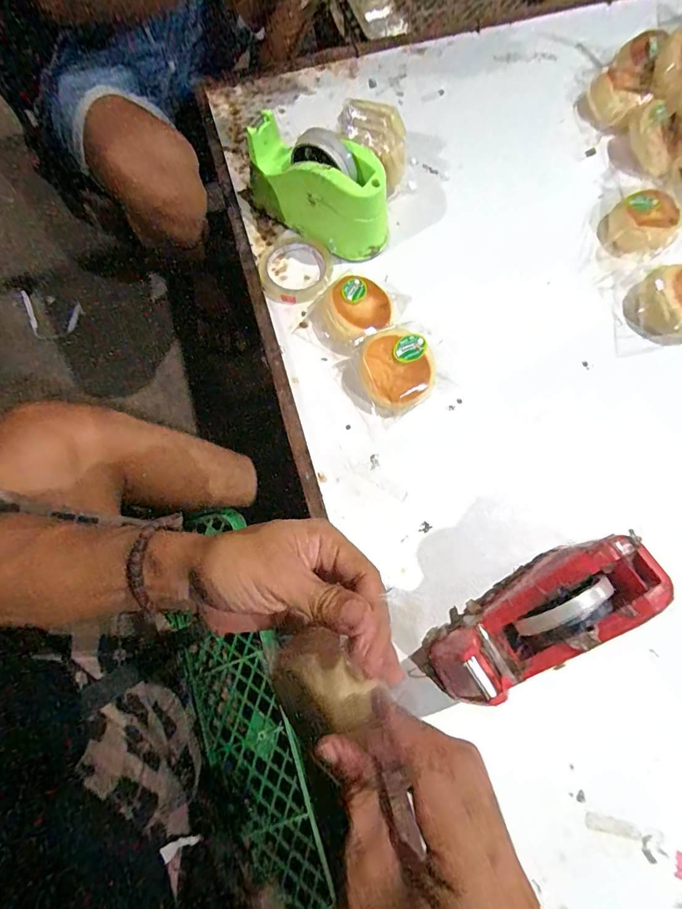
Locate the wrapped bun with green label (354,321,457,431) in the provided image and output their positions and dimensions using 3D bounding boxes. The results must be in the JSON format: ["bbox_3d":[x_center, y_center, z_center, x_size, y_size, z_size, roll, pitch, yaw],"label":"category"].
[{"bbox_3d":[0.072,-0.104,0.528,0.107,0.060,0.096,-33,74,-9],"label":"wrapped bun with green label"}]

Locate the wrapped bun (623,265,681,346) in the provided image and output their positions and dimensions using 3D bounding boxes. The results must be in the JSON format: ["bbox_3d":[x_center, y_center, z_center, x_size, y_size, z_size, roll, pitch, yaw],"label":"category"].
[{"bbox_3d":[0.410,-0.185,0.551,0.084,0.052,0.091,0,71,1],"label":"wrapped bun"}]

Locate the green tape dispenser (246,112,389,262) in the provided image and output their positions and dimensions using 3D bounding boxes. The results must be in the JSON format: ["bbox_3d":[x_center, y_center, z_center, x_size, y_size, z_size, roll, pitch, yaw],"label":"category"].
[{"bbox_3d":[-0.026,-0.352,0.584,0.198,0.111,0.085,35,76,12],"label":"green tape dispenser"}]

